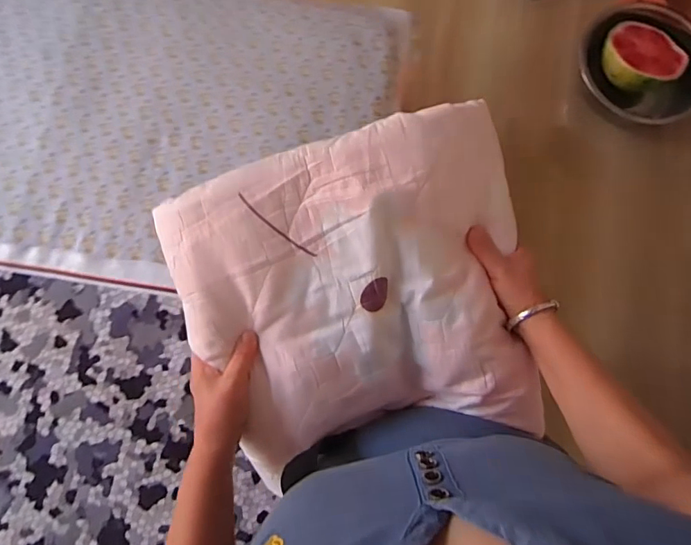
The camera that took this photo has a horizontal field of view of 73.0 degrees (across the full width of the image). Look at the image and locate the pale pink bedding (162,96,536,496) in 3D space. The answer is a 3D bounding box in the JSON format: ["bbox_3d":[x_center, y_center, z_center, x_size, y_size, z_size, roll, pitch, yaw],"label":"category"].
[{"bbox_3d":[0.018,0.031,0.462,0.338,0.115,0.303,-17,83,-3],"label":"pale pink bedding"}]

